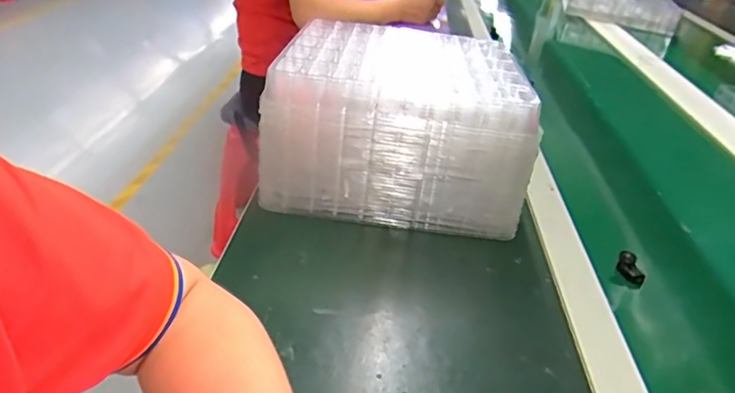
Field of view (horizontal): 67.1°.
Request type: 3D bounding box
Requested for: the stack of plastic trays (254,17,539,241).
[{"bbox_3d":[0.035,-0.093,0.630,0.247,0.140,0.266,8,31,2],"label":"stack of plastic trays"}]

